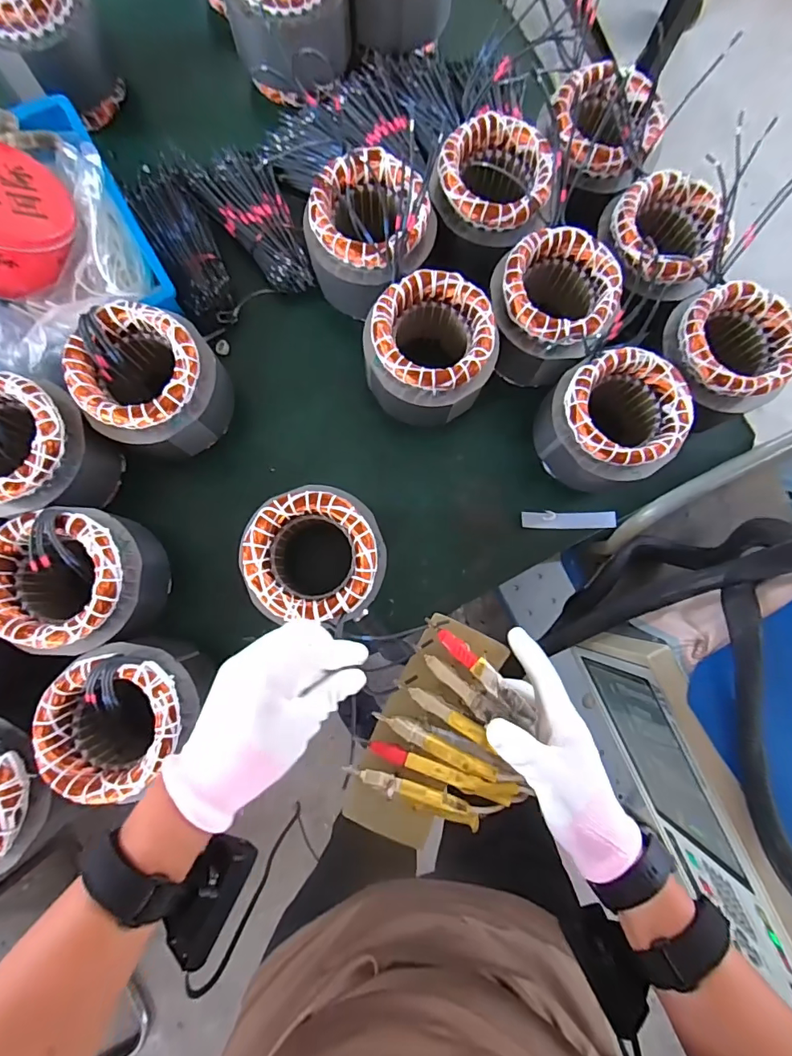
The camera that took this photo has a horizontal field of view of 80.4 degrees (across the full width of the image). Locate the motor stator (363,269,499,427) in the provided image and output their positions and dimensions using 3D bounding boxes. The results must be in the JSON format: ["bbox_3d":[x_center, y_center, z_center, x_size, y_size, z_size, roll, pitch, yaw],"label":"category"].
[{"bbox_3d":[0.040,-0.201,0.548,0.132,0.110,0.130,0,83,-2],"label":"motor stator"}]

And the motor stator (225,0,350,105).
[{"bbox_3d":[-0.137,-0.655,0.599,0.149,0.128,0.148,-12,84,-4],"label":"motor stator"}]

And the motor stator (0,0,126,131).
[{"bbox_3d":[-0.434,-0.605,0.581,0.135,0.131,0.141,0,83,-2],"label":"motor stator"}]

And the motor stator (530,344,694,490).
[{"bbox_3d":[0.242,-0.122,0.546,0.134,0.103,0.124,0,83,-2],"label":"motor stator"}]

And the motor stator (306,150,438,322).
[{"bbox_3d":[-0.026,-0.344,0.562,0.127,0.125,0.121,0,83,-2],"label":"motor stator"}]

